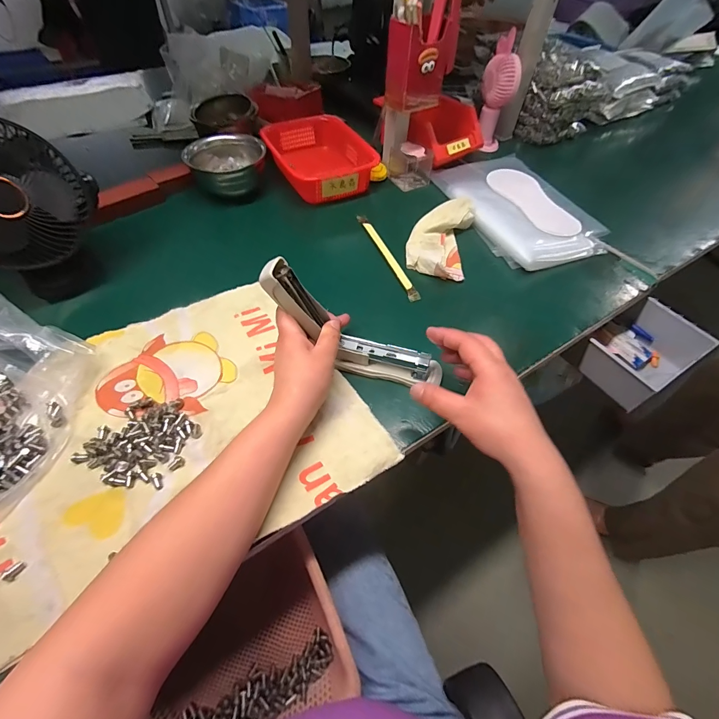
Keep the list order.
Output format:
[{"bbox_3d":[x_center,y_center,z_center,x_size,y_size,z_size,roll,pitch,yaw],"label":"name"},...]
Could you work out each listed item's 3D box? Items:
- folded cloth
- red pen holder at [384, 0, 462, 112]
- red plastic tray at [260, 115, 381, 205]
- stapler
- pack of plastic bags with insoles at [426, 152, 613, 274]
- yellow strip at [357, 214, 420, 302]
[{"bbox_3d":[0.123,-0.188,0.536,0.085,0.028,0.167,13,54,8],"label":"folded cloth"},{"bbox_3d":[0.091,-0.433,0.500,0.105,0.117,0.060,-28,59,-21],"label":"red pen holder"},{"bbox_3d":[-0.074,-0.355,0.627,0.149,0.053,0.205,-25,58,-19],"label":"red plastic tray"},{"bbox_3d":[-0.010,-0.025,0.369,0.209,0.070,0.030,33,52,-25],"label":"stapler"},{"bbox_3d":[0.264,-0.259,0.581,0.197,0.027,0.286,-14,55,-12],"label":"pack of plastic bags with insoles"},{"bbox_3d":[0.039,-0.155,0.519,0.017,0.010,0.198,-17,56,-14],"label":"yellow strip"}]

